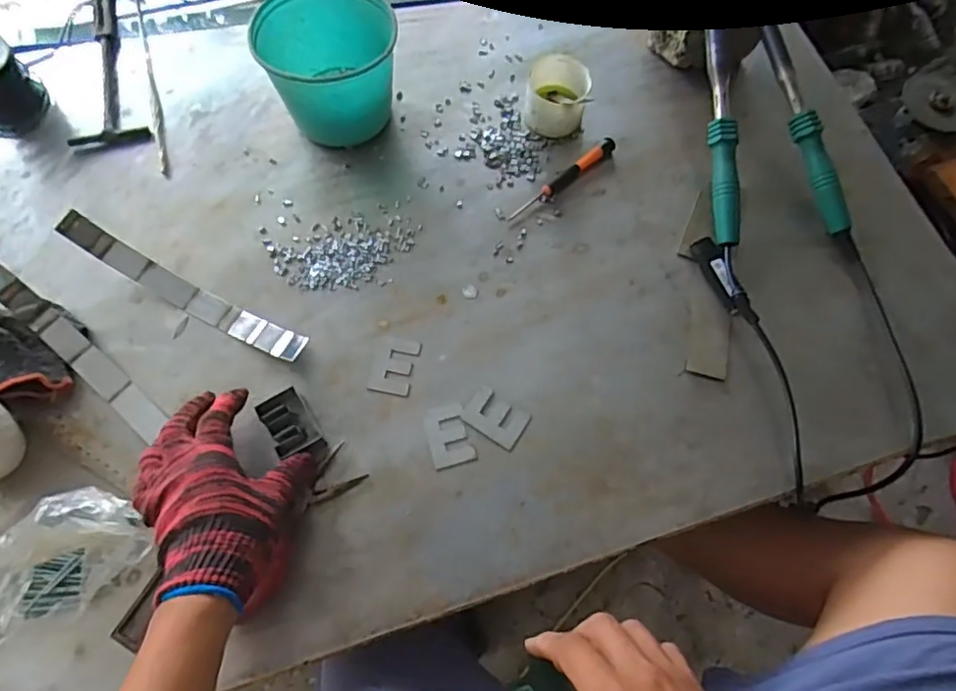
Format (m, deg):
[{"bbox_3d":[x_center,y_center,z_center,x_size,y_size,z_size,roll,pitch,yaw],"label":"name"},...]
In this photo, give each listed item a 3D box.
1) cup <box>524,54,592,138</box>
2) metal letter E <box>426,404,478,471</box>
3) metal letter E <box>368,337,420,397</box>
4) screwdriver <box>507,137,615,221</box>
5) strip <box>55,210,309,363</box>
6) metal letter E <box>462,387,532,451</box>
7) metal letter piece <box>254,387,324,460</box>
[{"bbox_3d":[0.084,-0.261,0.657,0.063,0.054,0.069,1,69,-3],"label":"cup"},{"bbox_3d":[-0.026,0.079,0.539,0.036,0.004,0.053,-14,70,-8],"label":"metal letter E"},{"bbox_3d":[-0.077,0.018,0.565,0.038,0.004,0.054,11,69,2],"label":"metal letter E"},{"bbox_3d":[0.089,-0.172,0.637,0.140,0.014,0.015,-39,75,-16],"label":"screwdriver"},{"bbox_3d":[-0.268,-0.050,0.565,0.249,0.040,0.026,27,70,8],"label":"strip"},{"bbox_3d":[0.017,0.065,0.547,0.052,0.004,0.037,34,71,10],"label":"metal letter E"},{"bbox_3d":[-0.161,0.068,0.529,0.037,0.023,0.052,-32,74,-14],"label":"metal letter piece"}]

